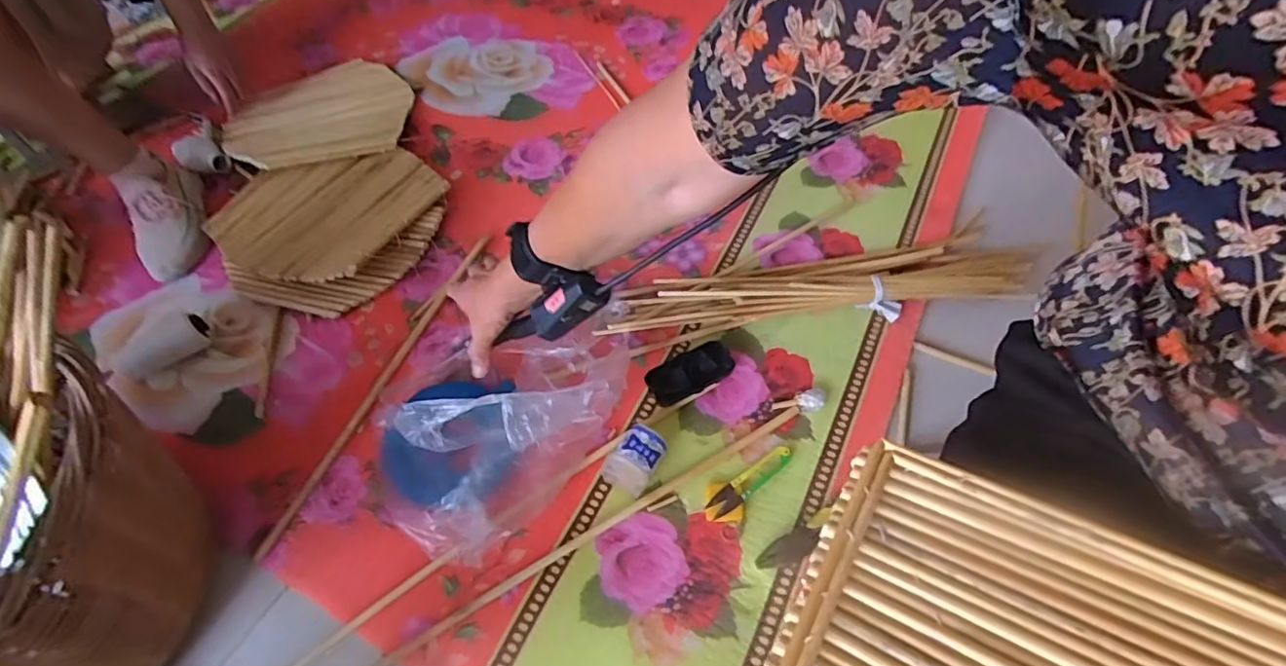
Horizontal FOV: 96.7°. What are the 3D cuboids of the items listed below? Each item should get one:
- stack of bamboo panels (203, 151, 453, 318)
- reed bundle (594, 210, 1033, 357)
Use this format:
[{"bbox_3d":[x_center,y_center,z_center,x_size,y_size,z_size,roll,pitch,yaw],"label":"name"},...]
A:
[{"bbox_3d":[-0.461,-0.178,0.862,0.318,0.046,0.297,-34,64,-19],"label":"stack of bamboo panels"},{"bbox_3d":[0.238,-0.064,0.772,0.560,0.027,0.121,-10,59,-6],"label":"reed bundle"}]

